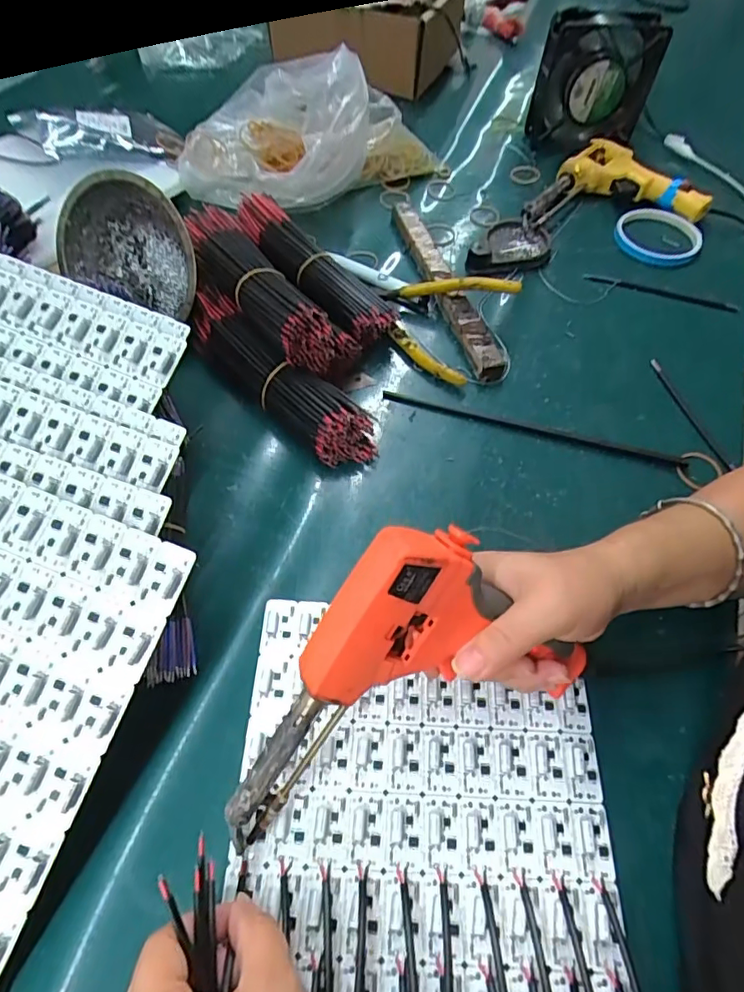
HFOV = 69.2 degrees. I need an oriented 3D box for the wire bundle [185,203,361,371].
[{"bbox_3d":[-0.092,-0.176,0.437,0.064,0.048,0.192,-33,65,-21],"label":"wire bundle"}]

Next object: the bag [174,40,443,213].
[{"bbox_3d":[-0.059,-0.353,0.519,0.245,0.117,0.123,0,58,-2],"label":"bag"}]

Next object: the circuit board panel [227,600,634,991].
[{"bbox_3d":[0.027,0.179,0.280,0.194,0.009,0.232,4,58,0],"label":"circuit board panel"}]

